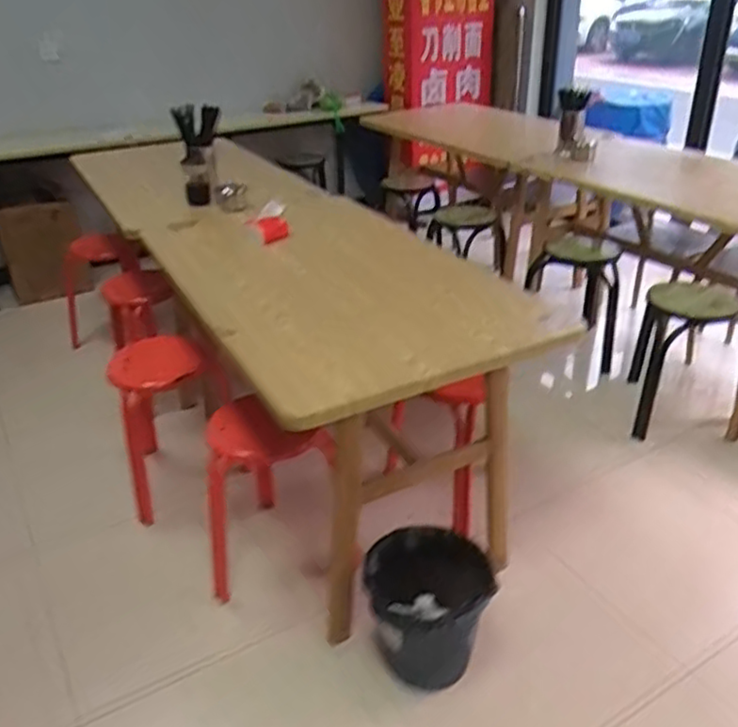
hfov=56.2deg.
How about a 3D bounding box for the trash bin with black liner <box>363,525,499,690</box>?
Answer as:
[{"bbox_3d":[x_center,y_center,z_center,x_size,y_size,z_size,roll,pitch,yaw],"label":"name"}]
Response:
[{"bbox_3d":[0.143,0.554,1.546,0.269,0.281,0.261,-3,28,-3],"label":"trash bin with black liner"}]

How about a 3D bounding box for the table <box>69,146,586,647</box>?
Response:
[{"bbox_3d":[-0.178,-0.145,1.865,0.672,0.664,1.459,-23,49,-24],"label":"table"}]

